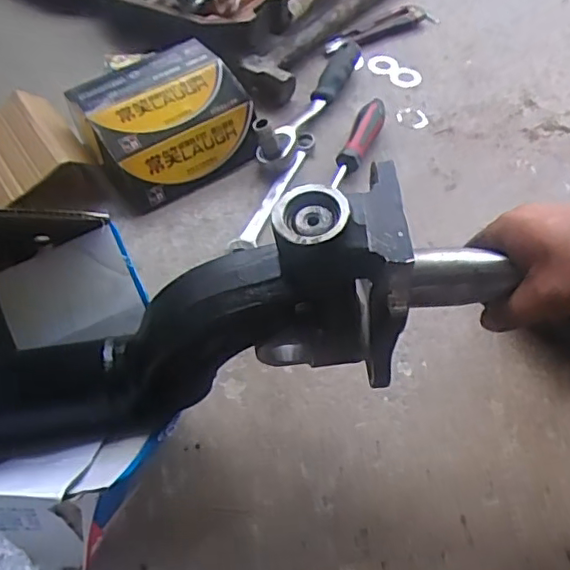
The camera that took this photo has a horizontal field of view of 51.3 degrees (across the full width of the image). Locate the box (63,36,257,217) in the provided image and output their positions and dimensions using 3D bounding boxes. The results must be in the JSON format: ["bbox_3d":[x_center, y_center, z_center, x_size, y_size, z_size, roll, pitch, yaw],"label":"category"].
[{"bbox_3d":[-0.135,-0.187,0.692,0.181,0.082,0.157,-31,59,-20],"label":"box"}]

